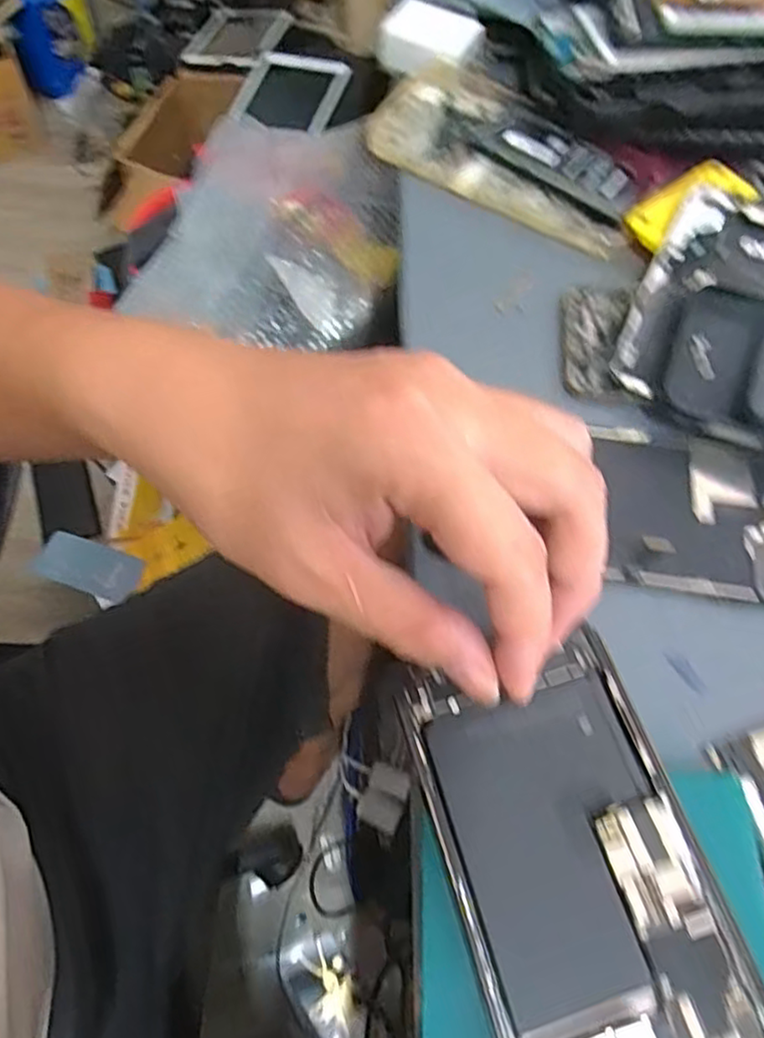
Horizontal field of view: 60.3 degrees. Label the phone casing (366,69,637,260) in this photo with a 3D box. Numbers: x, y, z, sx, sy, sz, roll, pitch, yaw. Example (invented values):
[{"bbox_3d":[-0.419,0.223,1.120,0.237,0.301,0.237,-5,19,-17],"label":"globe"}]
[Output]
[{"bbox_3d":[0.073,-0.207,0.373,0.162,0.014,0.073,33,66,13],"label":"phone casing"}]

